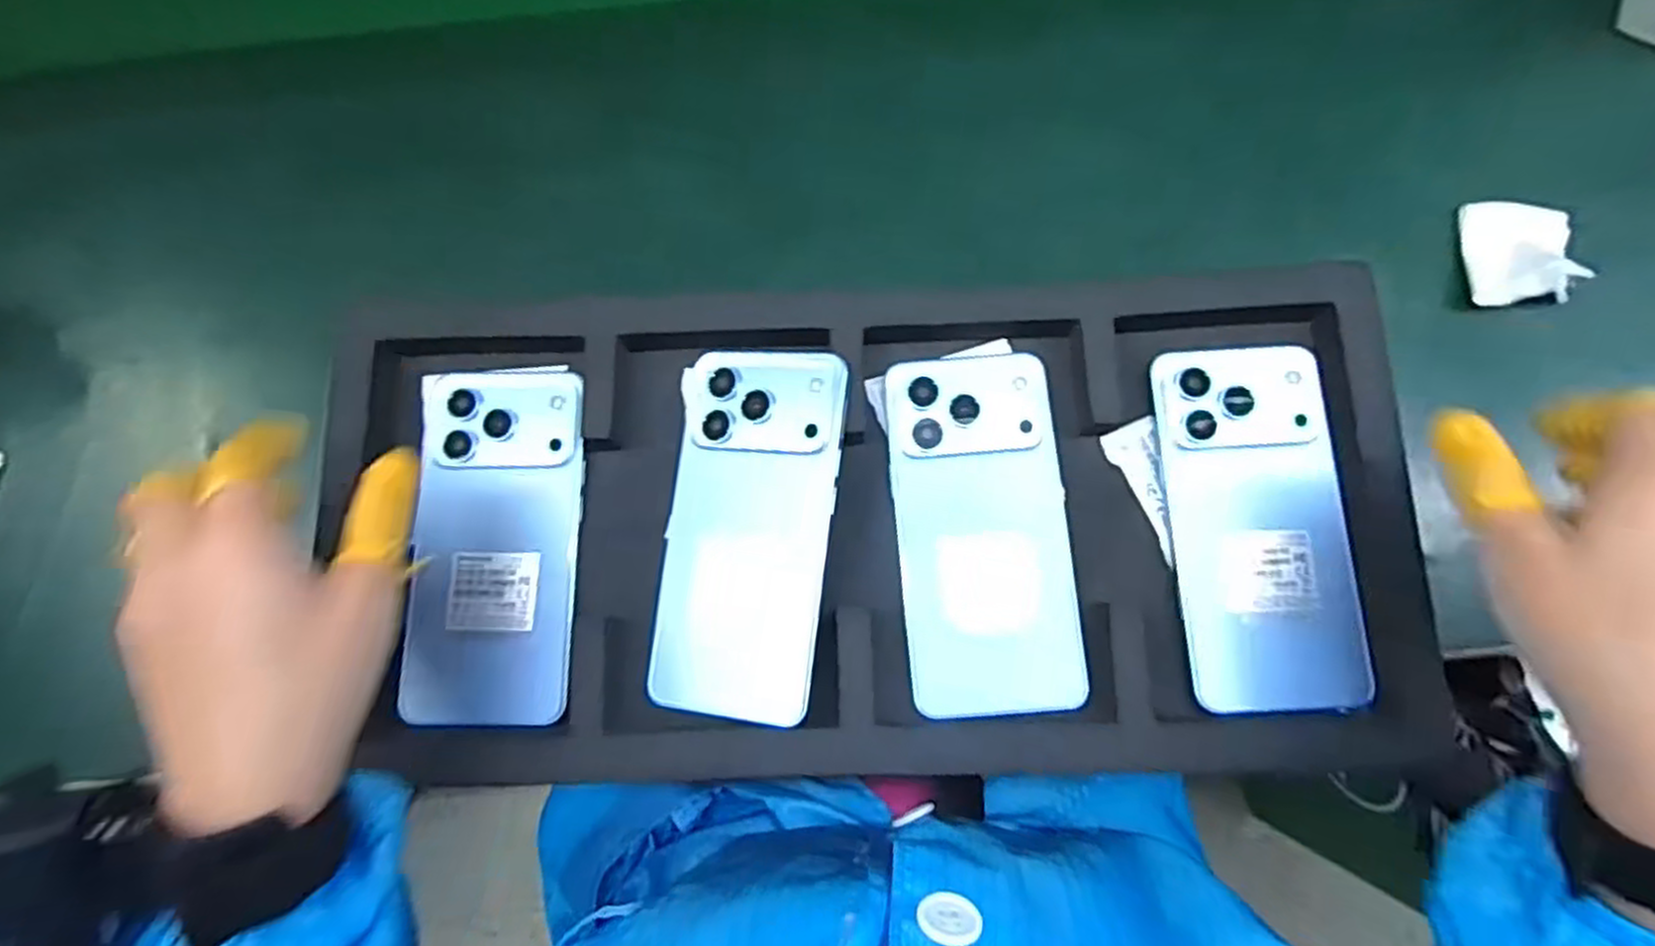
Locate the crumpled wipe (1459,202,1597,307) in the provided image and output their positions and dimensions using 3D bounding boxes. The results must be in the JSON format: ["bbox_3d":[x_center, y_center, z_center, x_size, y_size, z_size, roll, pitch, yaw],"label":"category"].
[{"bbox_3d":[0.340,-0.109,0.383,0.049,0.023,0.060,13,78,5],"label":"crumpled wipe"}]

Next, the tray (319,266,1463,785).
[{"bbox_3d":[0.017,0.020,0.354,0.470,0.020,0.216,-1,77,1],"label":"tray"}]

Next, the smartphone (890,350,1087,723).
[{"bbox_3d":[0.070,0.025,0.361,0.076,0.010,0.162,-4,77,1],"label":"smartphone"}]

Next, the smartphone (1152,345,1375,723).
[{"bbox_3d":[0.196,0.022,0.358,0.077,0.009,0.163,-2,77,2],"label":"smartphone"}]

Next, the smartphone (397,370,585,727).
[{"bbox_3d":[-0.156,0.033,0.375,0.076,0.015,0.165,-2,77,2],"label":"smartphone"}]

